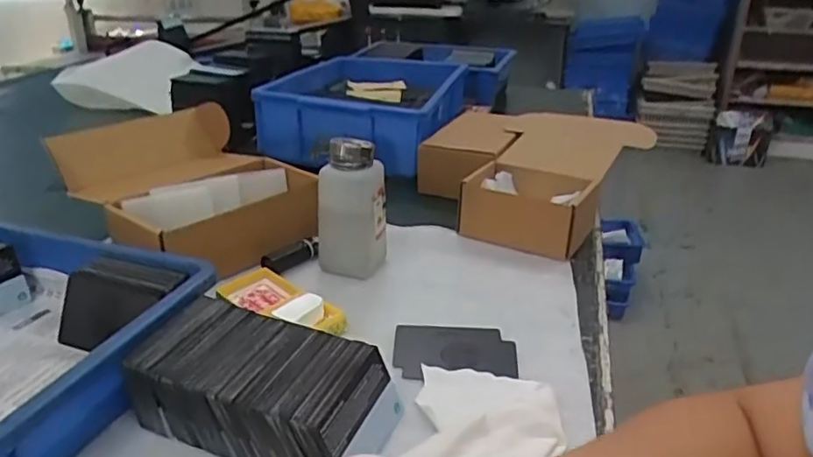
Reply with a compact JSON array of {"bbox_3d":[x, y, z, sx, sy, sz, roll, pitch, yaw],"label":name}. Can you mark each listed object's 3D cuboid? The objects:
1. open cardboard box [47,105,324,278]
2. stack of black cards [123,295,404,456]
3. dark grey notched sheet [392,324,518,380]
[{"bbox_3d":[-0.217,-0.042,0.635,0.194,0.099,0.182,24,33,39],"label":"open cardboard box"},{"bbox_3d":[-0.090,0.103,0.407,0.156,0.052,0.089,9,26,16],"label":"stack of black cards"},{"bbox_3d":[0.038,0.096,0.490,0.094,0.005,0.071,4,25,4],"label":"dark grey notched sheet"}]

